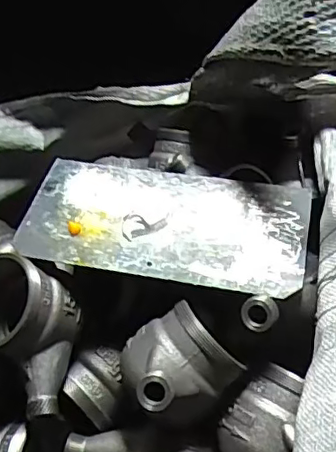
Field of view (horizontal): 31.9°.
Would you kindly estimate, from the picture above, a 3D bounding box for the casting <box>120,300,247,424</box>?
[{"bbox_3d":[0.005,0.108,0.458,0.082,0.065,0.100,24,44,36],"label":"casting"}]

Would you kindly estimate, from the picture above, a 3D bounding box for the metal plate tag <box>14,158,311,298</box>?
[{"bbox_3d":[-0.002,-0.005,0.497,0.231,0.009,0.116,8,51,11],"label":"metal plate tag"}]

